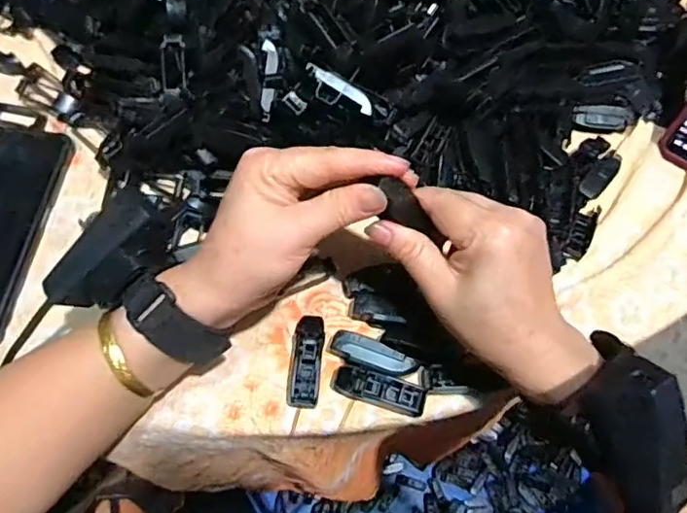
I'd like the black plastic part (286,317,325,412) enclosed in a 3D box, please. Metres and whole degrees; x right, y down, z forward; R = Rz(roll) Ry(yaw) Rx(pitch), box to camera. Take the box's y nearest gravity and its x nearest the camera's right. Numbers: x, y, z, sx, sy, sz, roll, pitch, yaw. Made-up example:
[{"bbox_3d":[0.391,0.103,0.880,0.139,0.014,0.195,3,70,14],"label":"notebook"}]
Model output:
[{"bbox_3d":[-0.023,0.067,0.348,0.019,0.012,0.056,5,65,2],"label":"black plastic part"}]

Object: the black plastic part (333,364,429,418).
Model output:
[{"bbox_3d":[0.022,0.083,0.341,0.057,0.011,0.019,15,66,6],"label":"black plastic part"}]

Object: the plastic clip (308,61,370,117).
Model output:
[{"bbox_3d":[-0.002,-0.113,0.369,0.052,0.007,0.011,34,68,-2],"label":"plastic clip"}]

